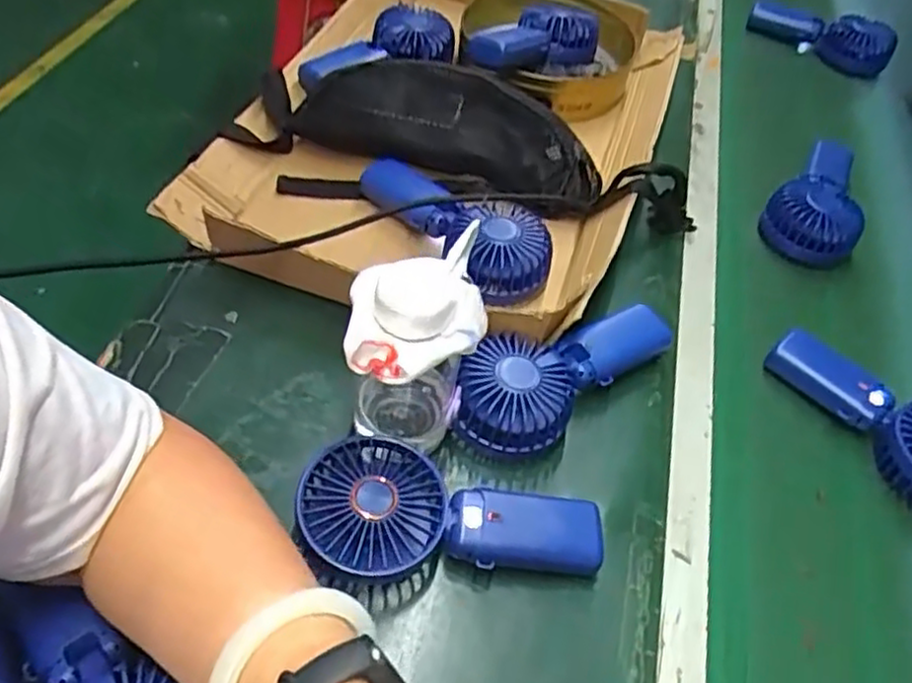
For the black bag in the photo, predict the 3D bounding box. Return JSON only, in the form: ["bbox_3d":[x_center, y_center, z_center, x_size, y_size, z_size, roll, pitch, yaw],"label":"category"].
[{"bbox_3d":[-0.006,-0.187,0.633,0.282,0.088,0.062,17,51,3],"label":"black bag"}]

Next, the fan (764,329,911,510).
[{"bbox_3d":[0.335,0.058,0.549,0.080,0.045,0.180,-24,60,-26],"label":"fan"}]

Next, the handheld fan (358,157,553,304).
[{"bbox_3d":[-0.003,-0.104,0.596,0.075,0.047,0.190,-35,65,-31],"label":"handheld fan"}]

